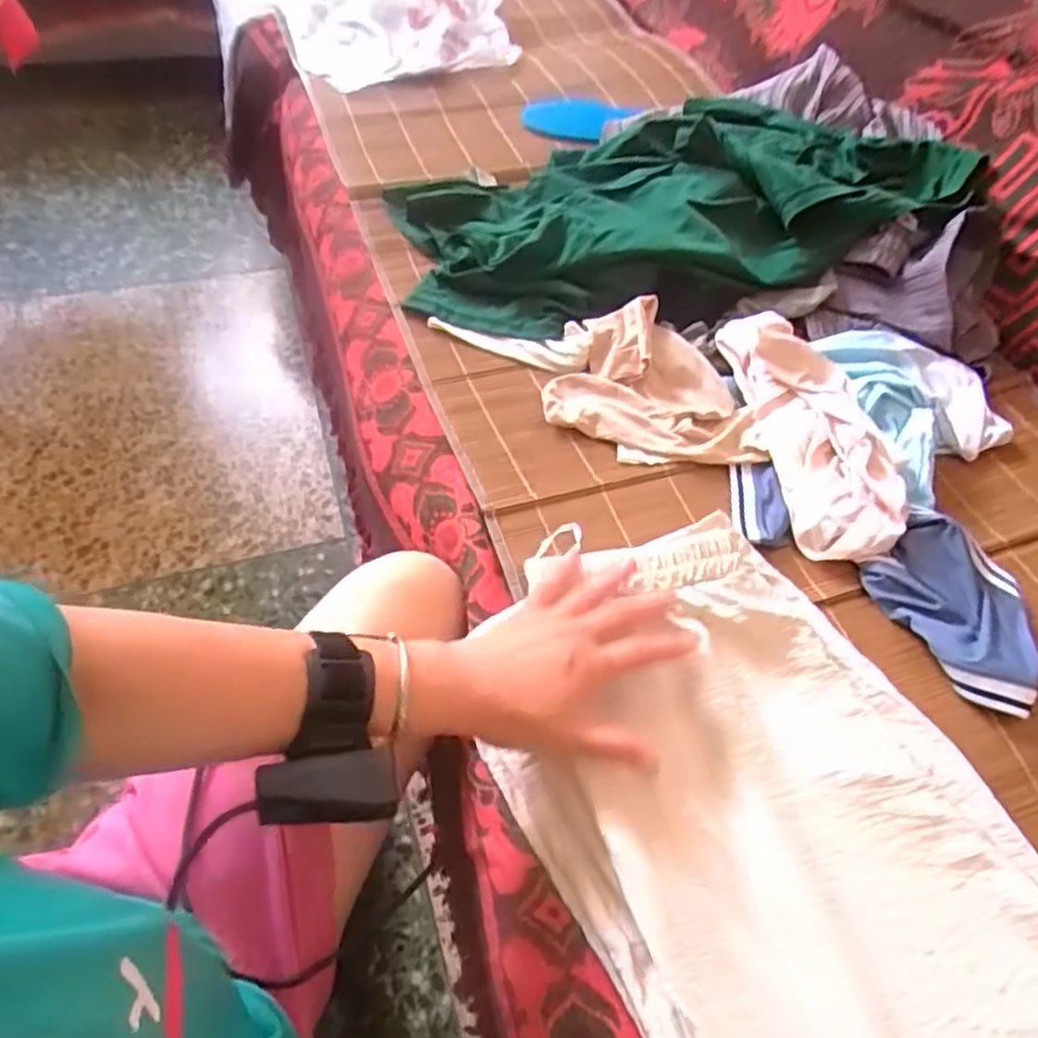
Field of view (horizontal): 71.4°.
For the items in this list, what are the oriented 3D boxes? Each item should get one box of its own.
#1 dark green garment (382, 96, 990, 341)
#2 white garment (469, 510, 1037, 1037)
[{"bbox_3d":[0.170,-0.349,0.808,0.605,0.097,0.323,-3,54,-8],"label":"dark green garment"},{"bbox_3d":[0.170,0.207,0.446,0.277,0.052,0.446,-27,63,-21],"label":"white garment"}]

